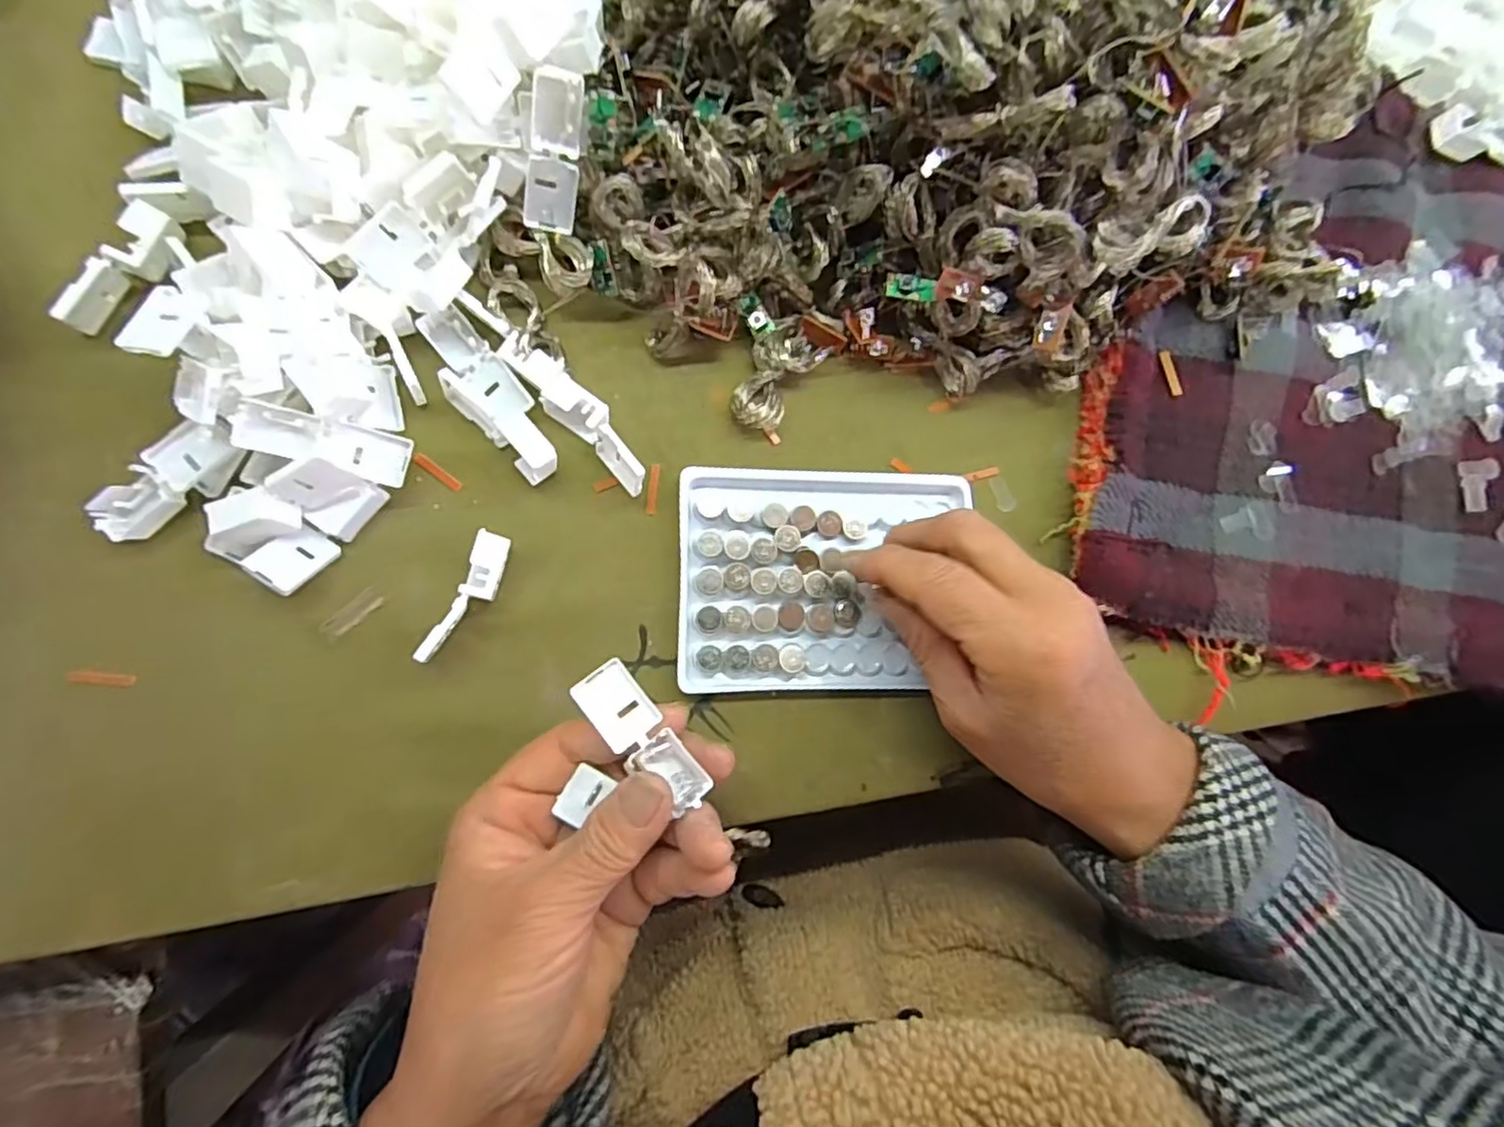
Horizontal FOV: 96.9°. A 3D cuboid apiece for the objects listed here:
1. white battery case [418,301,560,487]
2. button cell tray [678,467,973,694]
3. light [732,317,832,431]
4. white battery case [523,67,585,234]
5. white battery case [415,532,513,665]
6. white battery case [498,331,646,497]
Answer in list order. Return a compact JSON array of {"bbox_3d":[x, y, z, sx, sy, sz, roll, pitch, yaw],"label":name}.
[{"bbox_3d":[-0.107,-0.069,0.272,0.025,0.015,0.080,-41,90,-9],"label":"white battery case"},{"bbox_3d":[0.031,0.006,0.288,0.122,0.012,0.097,0,84,-6],"label":"button cell tray"},{"bbox_3d":[0.010,-0.083,0.295,0.028,0.013,0.052,36,82,-2],"label":"light"},{"bbox_3d":[-0.076,-0.157,0.256,0.018,0.011,0.054,15,126,-5],"label":"white battery case"},{"bbox_3d":[-0.108,0.014,0.258,0.014,0.024,0.052,22,82,-4],"label":"white battery case"},{"bbox_3d":[-0.071,-0.063,0.274,0.079,0.023,0.017,45,81,-1],"label":"white battery case"}]

